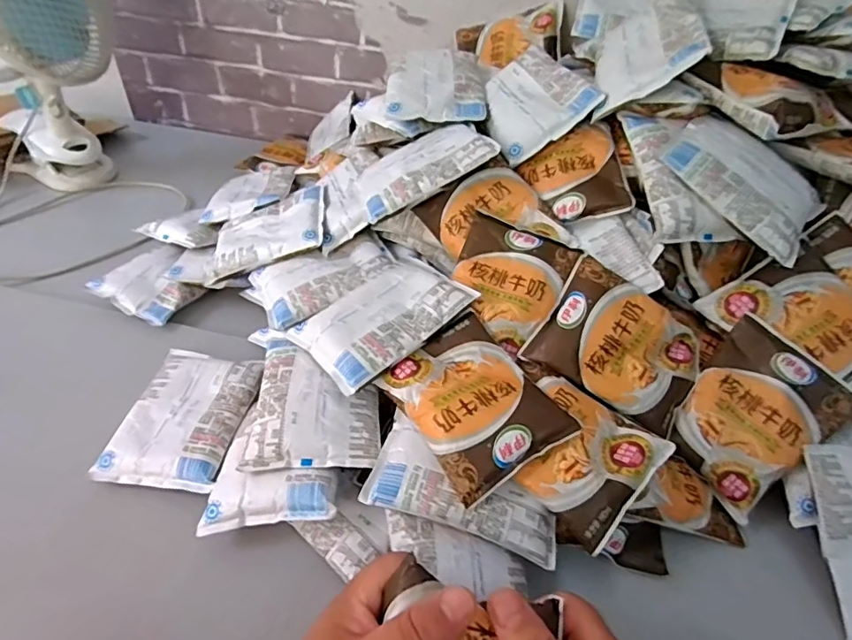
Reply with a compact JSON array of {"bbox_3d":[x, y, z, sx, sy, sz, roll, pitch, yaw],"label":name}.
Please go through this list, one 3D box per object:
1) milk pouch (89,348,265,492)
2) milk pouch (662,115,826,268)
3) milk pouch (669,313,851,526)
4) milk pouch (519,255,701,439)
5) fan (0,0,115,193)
[{"bbox_3d":[-0.193,0.080,0.443,0.093,0.031,0.122,9,44,5],"label":"milk pouch"},{"bbox_3d":[0.255,-0.110,0.432,0.125,0.021,0.077,41,75,7],"label":"milk pouch"},{"bbox_3d":[0.244,0.069,0.407,0.120,0.021,0.096,-42,69,-1],"label":"milk pouch"},{"bbox_3d":[0.152,0.021,0.420,0.121,0.022,0.091,33,81,4],"label":"milk pouch"},{"bbox_3d":[-0.465,-0.329,0.660,0.158,0.313,0.195,-18,48,-21],"label":"fan"}]

